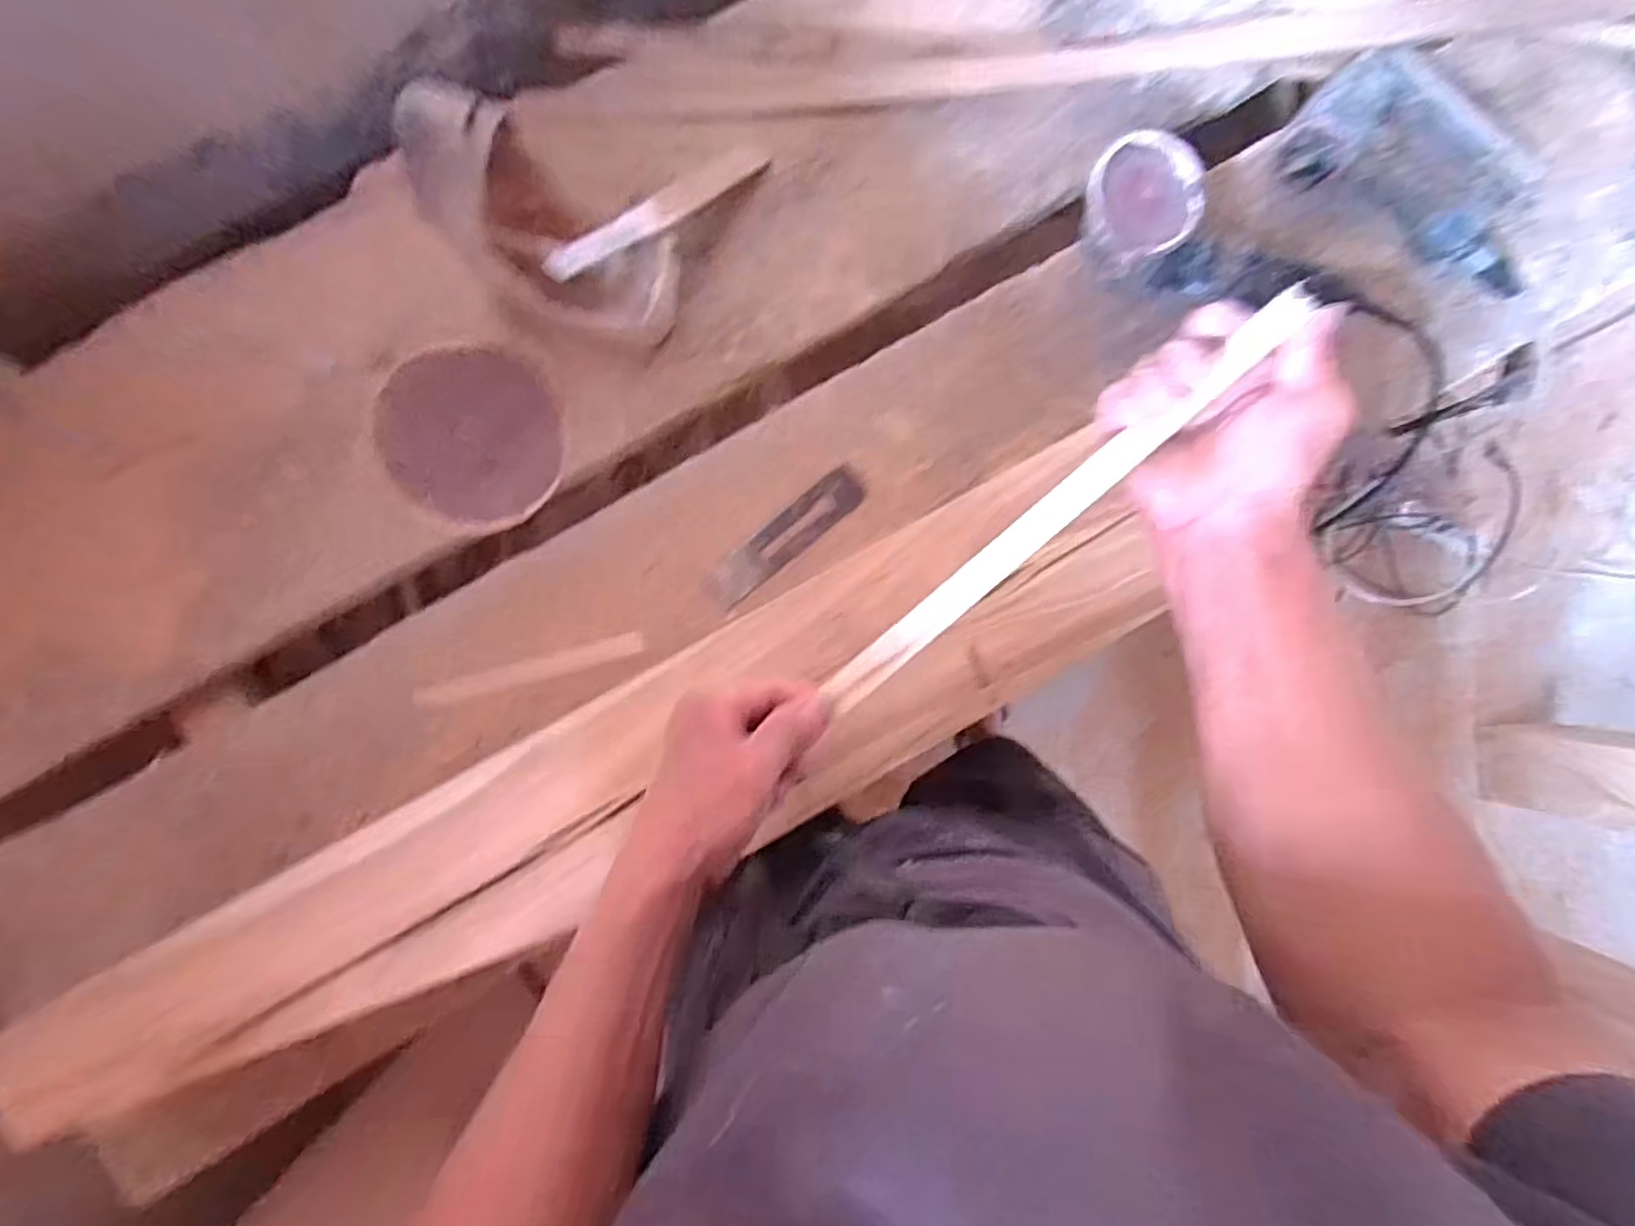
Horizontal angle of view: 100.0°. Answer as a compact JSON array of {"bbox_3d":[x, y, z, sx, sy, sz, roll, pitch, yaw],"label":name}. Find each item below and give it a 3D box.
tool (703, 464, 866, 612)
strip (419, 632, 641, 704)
[{"bbox_3d":[-0.030,-0.070,0.639,0.175,0.015,0.039,-41,93,-3],"label":"tool"},{"bbox_3d":[-0.267,0.053,0.633,0.212,0.005,0.018,-15,91,-4],"label":"strip"}]

